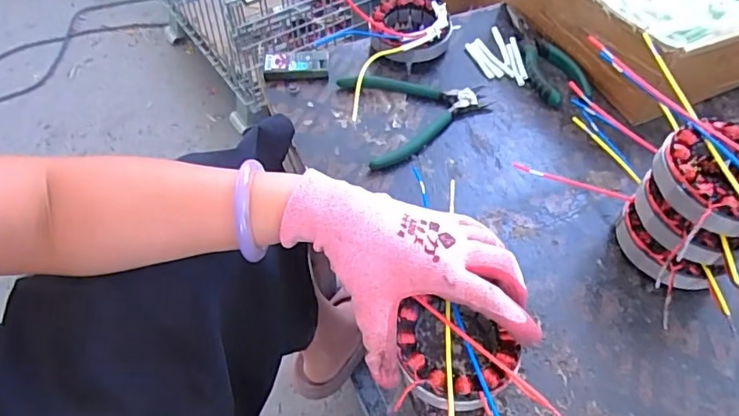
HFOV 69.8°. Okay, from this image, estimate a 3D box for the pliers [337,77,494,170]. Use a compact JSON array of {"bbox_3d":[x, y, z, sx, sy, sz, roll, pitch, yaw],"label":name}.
[{"bbox_3d":[0.050,-0.100,0.520,0.134,0.011,0.115,-15,54,-11],"label":"pliers"}]

